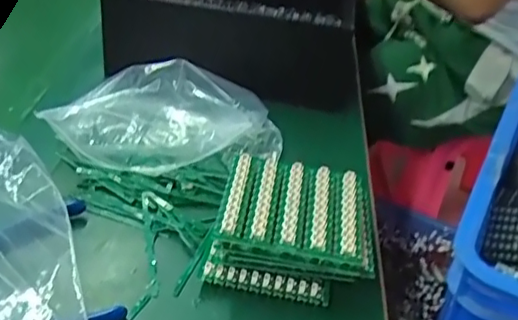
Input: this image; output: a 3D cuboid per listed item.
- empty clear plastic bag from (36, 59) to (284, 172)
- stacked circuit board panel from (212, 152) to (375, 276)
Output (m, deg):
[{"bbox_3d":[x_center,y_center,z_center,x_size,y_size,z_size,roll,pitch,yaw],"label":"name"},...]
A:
[{"bbox_3d":[-0.069,-0.029,0.453,0.177,0.061,0.078,2,36,-4],"label":"empty clear plastic bag"},{"bbox_3d":[0.024,0.045,0.378,0.100,0.047,0.084,8,36,4],"label":"stacked circuit board panel"}]

